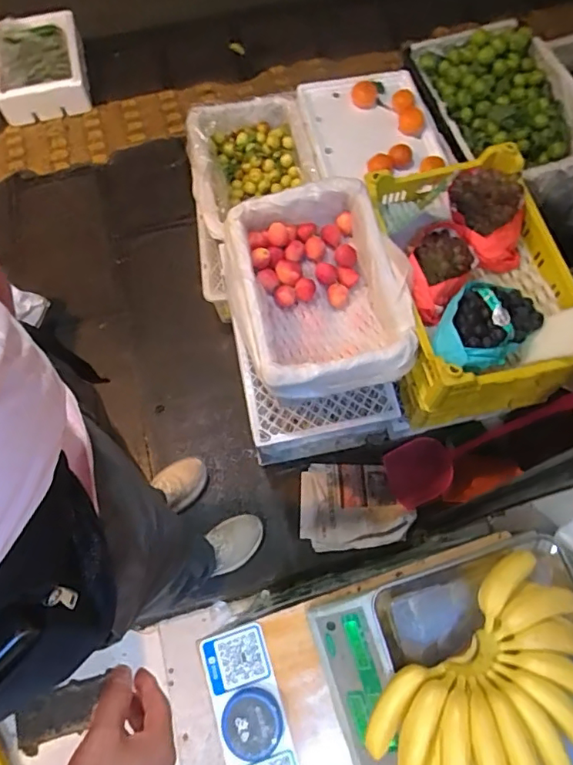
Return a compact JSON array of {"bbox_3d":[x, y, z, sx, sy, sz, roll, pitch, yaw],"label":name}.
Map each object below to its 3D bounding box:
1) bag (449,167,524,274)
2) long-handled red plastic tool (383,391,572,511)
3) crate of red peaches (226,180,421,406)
[{"bbox_3d":[0.368,-0.303,0.951,0.125,0.095,0.184,2,70,3],"label":"bag"},{"bbox_3d":[0.457,0.151,1.220,0.507,0.048,0.152,-34,67,31],"label":"long-handled red plastic tool"},{"bbox_3d":[0.054,-0.167,0.961,0.299,0.121,0.401,-13,70,-3],"label":"crate of red peaches"}]

